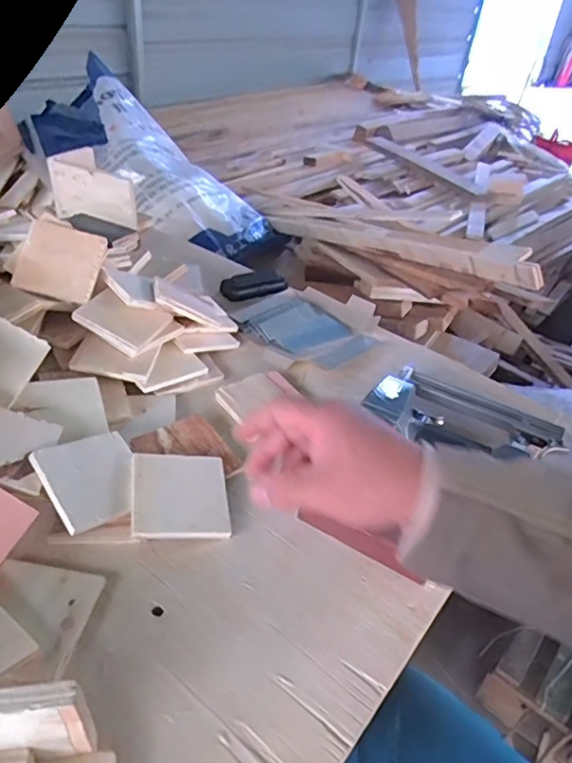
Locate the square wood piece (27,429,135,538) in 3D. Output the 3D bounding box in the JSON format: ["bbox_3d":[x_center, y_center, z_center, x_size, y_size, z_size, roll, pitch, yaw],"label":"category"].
[{"bbox_3d":[-0.187,0.093,0.544,0.088,0.008,0.093,-19,58,-41],"label":"square wood piece"}]

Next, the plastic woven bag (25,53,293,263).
[{"bbox_3d":[-0.411,-0.663,1.643,0.906,0.198,0.392,41,47,14],"label":"plastic woven bag"}]

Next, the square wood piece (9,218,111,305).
[{"bbox_3d":[-0.287,-0.154,0.711,0.096,0.015,0.093,13,80,-12],"label":"square wood piece"}]

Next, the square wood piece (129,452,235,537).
[{"bbox_3d":[-0.105,0.113,0.555,0.093,0.005,0.086,6,52,-20],"label":"square wood piece"}]

